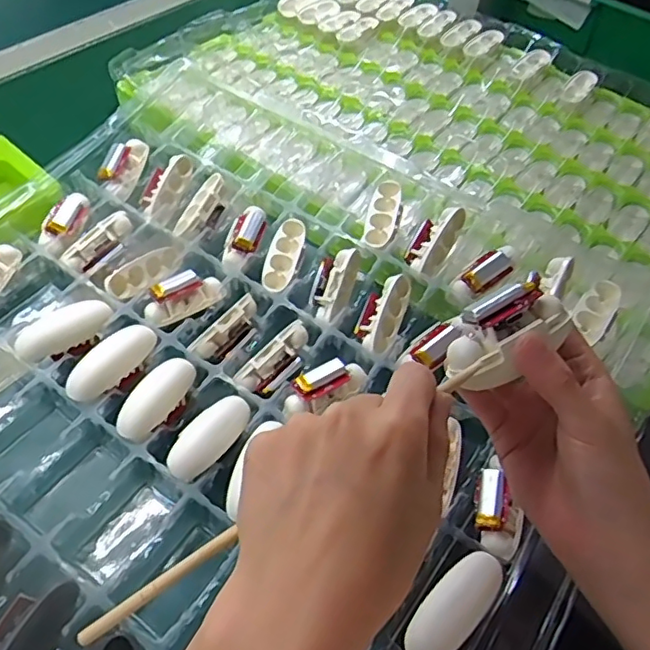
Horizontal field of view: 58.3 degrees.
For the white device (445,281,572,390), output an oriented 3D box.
[{"bbox_3d":[0.085,0.003,0.273,0.059,0.028,0.031,-24,58,-22],"label":"white device"}]

